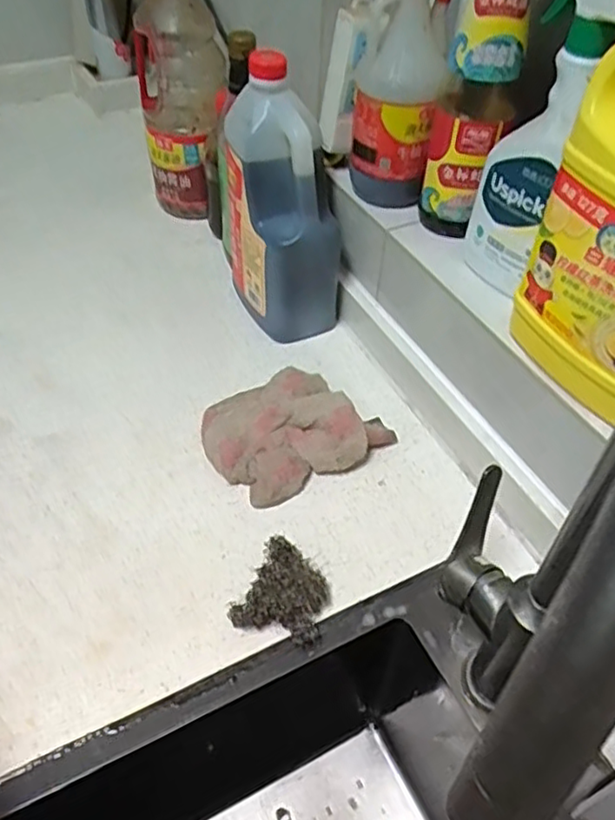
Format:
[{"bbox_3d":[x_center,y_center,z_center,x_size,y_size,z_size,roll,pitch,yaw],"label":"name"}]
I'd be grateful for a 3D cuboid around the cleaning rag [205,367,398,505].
[{"bbox_3d":[-0.015,0.009,0.616,0.167,0.038,0.138,-20,52,-19],"label":"cleaning rag"}]

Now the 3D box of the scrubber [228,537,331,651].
[{"bbox_3d":[-0.015,0.141,0.508,0.065,0.032,0.071,19,50,13],"label":"scrubber"}]

